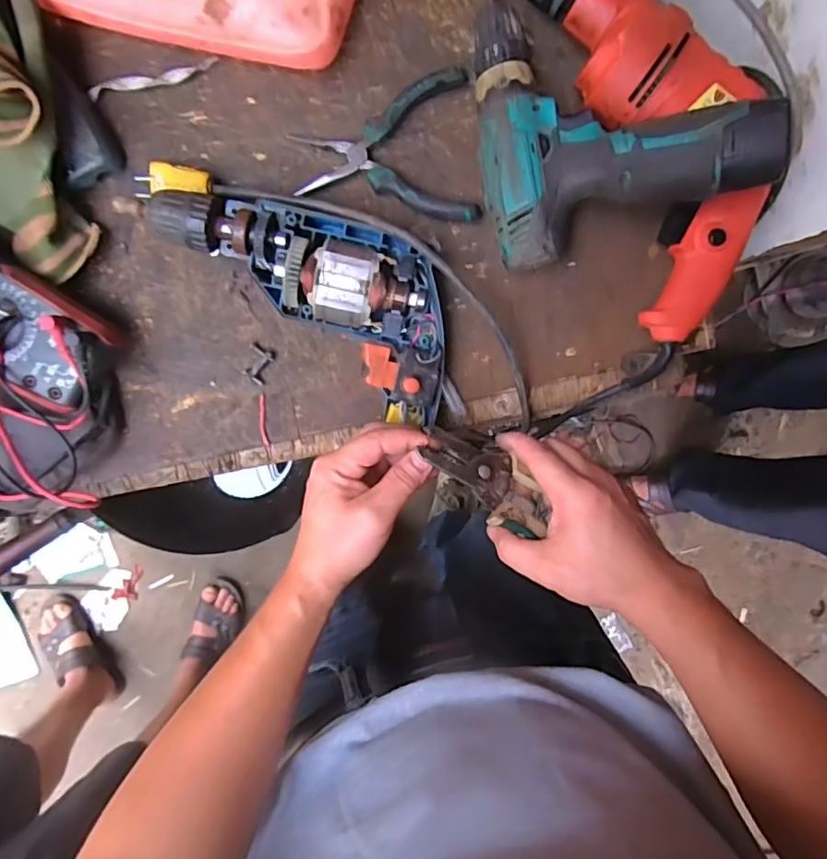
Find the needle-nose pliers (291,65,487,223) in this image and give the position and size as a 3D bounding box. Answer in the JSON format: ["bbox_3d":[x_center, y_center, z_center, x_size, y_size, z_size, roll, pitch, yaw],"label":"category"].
[{"bbox_3d":[-0.022,-0.217,0.440,0.140,0.023,0.112,-8,96,-4],"label":"needle-nose pliers"}]

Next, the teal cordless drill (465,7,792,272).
[{"bbox_3d":[0.139,-0.229,0.404,0.190,0.060,0.180,-14,92,25],"label":"teal cordless drill"}]

